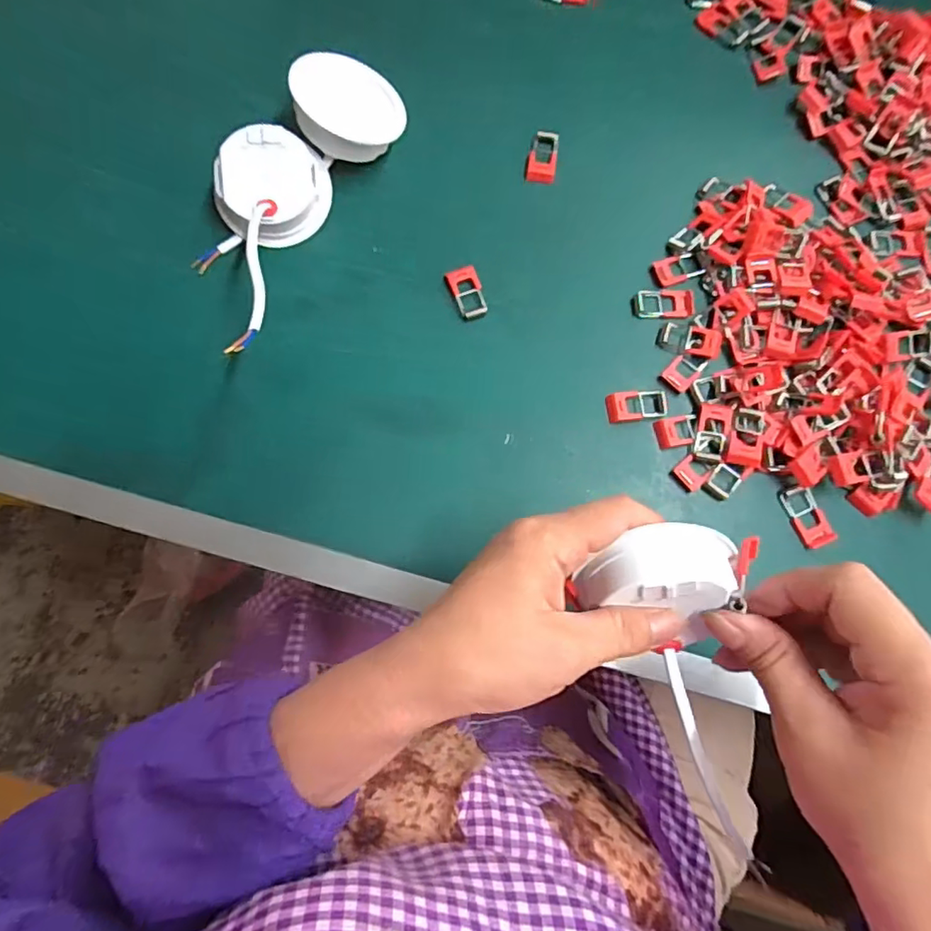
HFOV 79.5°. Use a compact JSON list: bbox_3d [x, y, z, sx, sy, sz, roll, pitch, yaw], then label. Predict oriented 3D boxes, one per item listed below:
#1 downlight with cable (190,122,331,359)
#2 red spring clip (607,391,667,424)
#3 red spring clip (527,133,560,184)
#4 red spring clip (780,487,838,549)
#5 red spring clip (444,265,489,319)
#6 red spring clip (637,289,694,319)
[{"bbox_3d":[-0.134,-0.134,0.339,0.068,0.054,0.150,11,77,1],"label":"downlight with cable"},{"bbox_3d":[0.106,-0.037,0.345,0.037,0.004,0.019,-7,78,-2],"label":"red spring clip"},{"bbox_3d":[0.054,-0.211,0.382,0.019,0.004,0.038,8,77,1],"label":"red spring clip"},{"bbox_3d":[0.205,0.030,0.334,0.023,0.004,0.036,-21,79,-5],"label":"red spring clip"},{"bbox_3d":[0.001,-0.112,0.360,0.020,0.005,0.035,-21,79,-5],"label":"red spring clip"},{"bbox_3d":[0.130,-0.105,0.362,0.038,0.004,0.019,-3,77,-2],"label":"red spring clip"}]

